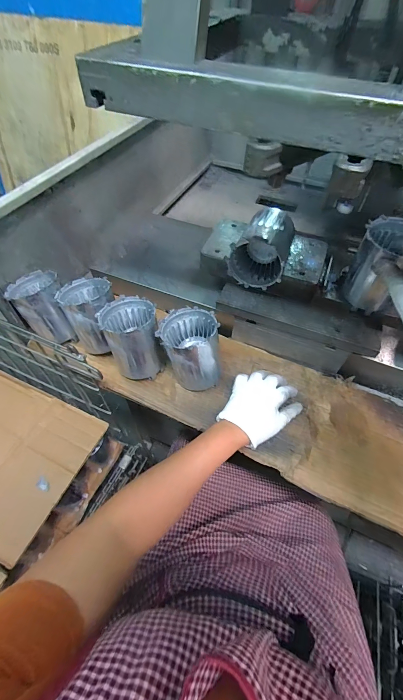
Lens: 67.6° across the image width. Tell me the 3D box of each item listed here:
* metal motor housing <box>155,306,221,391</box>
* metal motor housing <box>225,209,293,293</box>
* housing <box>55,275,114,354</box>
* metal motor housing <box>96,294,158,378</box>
[{"bbox_3d":[-0.021,-0.004,0.519,0.102,0.106,0.105,-5,55,-5],"label":"metal motor housing"},{"bbox_3d":[0.107,-0.184,0.536,0.098,0.092,0.108,16,56,10],"label":"metal motor housing"},{"bbox_3d":[-0.207,-0.071,0.564,0.097,0.105,0.105,14,56,8],"label":"housing"},{"bbox_3d":[-0.121,-0.022,0.533,0.092,0.108,0.115,-16,57,-12],"label":"metal motor housing"}]

